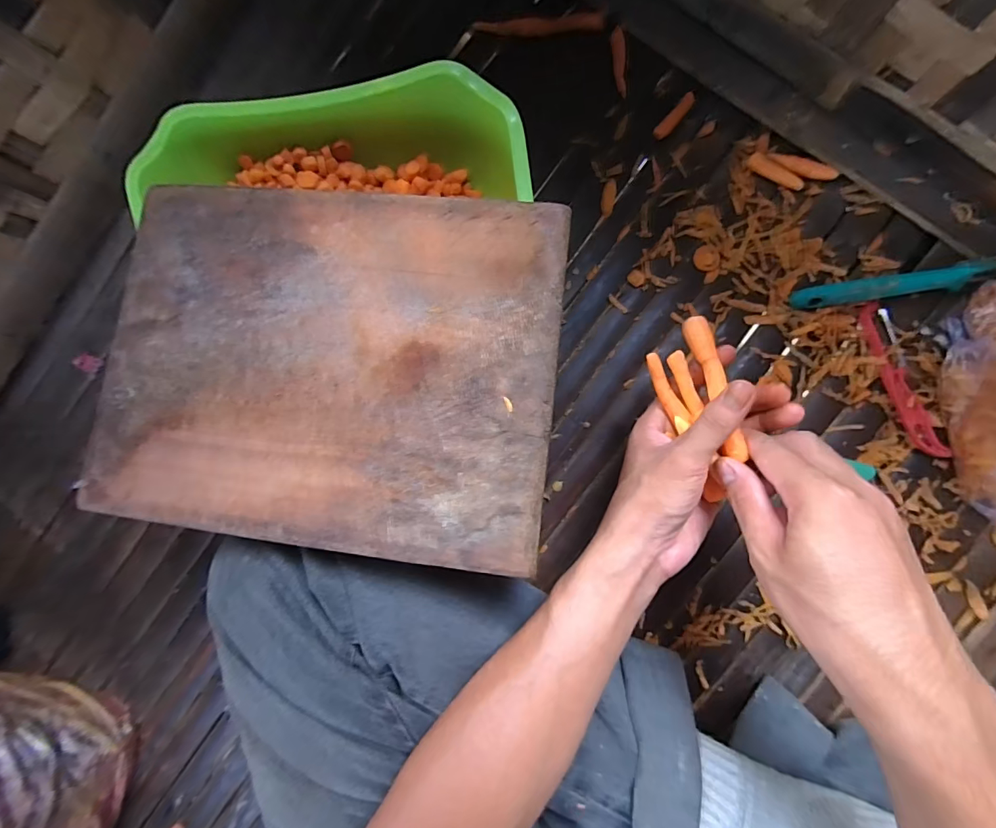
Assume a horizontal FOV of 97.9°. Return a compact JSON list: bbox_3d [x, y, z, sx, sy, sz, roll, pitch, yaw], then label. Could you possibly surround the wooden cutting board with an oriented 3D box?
[{"bbox_3d":[-0.108,-0.031,0.274,0.279,0.023,0.215,6,87,4],"label":"wooden cutting board"}]

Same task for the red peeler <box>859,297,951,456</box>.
[{"bbox_3d":[0.325,-0.026,0.352,0.020,0.011,0.133,-21,88,7],"label":"red peeler"}]

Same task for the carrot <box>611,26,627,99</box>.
[{"bbox_3d":[0.106,-0.304,0.376,0.011,0.007,0.055,-8,102,4],"label":"carrot"}]

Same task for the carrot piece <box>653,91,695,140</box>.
[{"bbox_3d":[0.154,-0.258,0.377,0.012,0.005,0.046,44,96,5],"label":"carrot piece"}]

